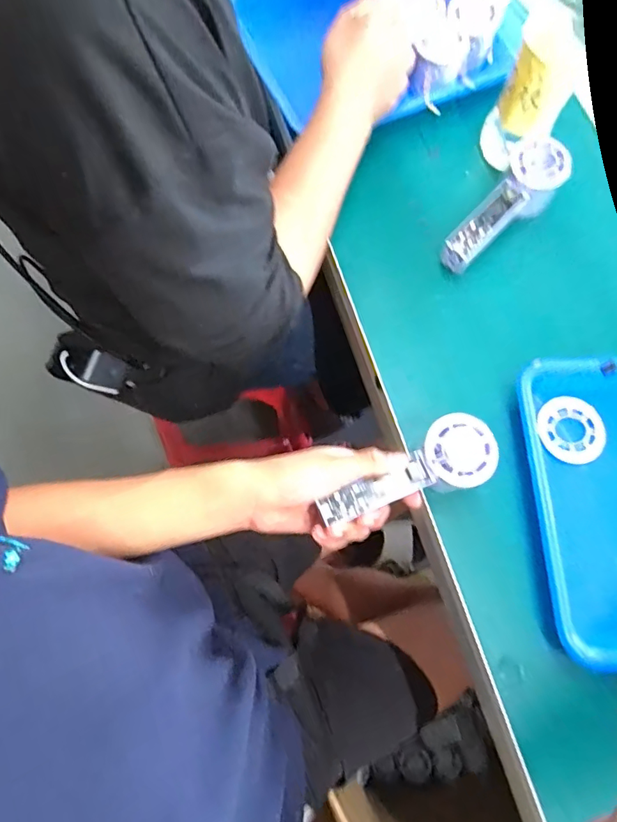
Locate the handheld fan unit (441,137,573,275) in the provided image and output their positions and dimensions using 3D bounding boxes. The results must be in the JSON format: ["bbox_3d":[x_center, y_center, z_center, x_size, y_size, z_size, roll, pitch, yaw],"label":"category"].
[{"bbox_3d":[0.196,-0.204,0.502,0.161,0.046,0.051,-44,78,-1],"label":"handheld fan unit"}]

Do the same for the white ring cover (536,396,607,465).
[{"bbox_3d":[0.242,0.017,0.449,0.057,0.008,0.062,-23,74,-9],"label":"white ring cover"}]

